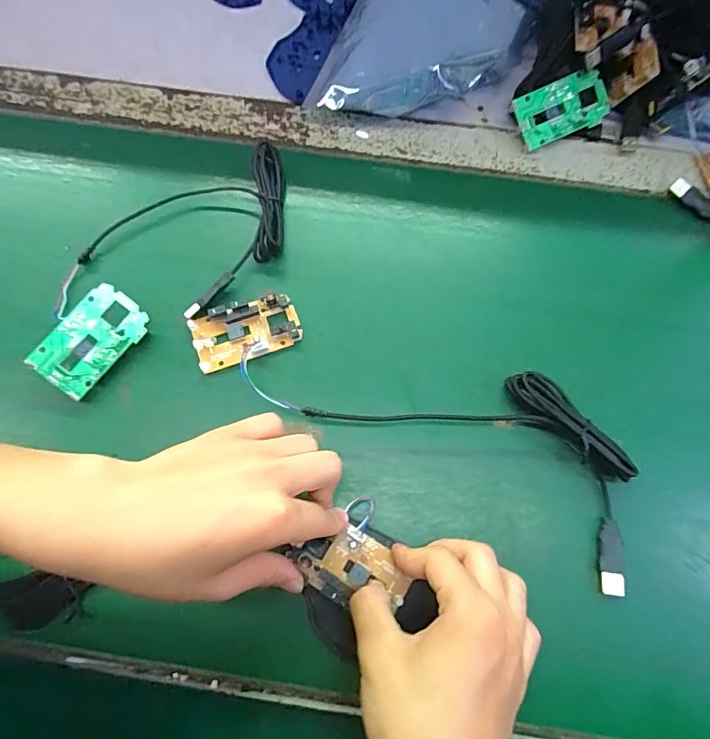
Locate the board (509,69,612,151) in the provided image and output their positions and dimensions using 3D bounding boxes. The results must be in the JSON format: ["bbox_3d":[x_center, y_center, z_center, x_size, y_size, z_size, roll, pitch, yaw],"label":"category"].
[{"bbox_3d":[0.176,-0.221,0.408,0.076,0.004,0.044,-22,101,0],"label":"board"}]

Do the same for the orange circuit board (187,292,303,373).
[{"bbox_3d":[-0.083,-0.030,0.359,0.078,0.016,0.044,-21,73,-8],"label":"orange circuit board"}]

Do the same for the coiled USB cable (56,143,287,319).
[{"bbox_3d":[-0.132,-0.096,0.371,0.207,0.026,0.106,-31,74,-11],"label":"coiled USB cable"}]

